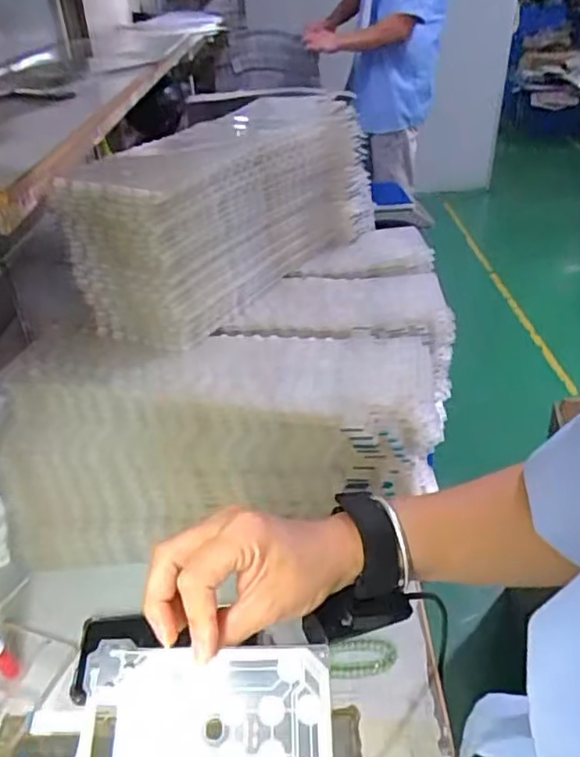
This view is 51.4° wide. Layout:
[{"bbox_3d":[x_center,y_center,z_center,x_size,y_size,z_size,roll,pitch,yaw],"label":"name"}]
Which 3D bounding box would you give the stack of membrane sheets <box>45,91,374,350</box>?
[{"bbox_3d":[-0.066,-0.215,0.761,0.136,0.178,0.424,22,42,29],"label":"stack of membrane sheets"}]

